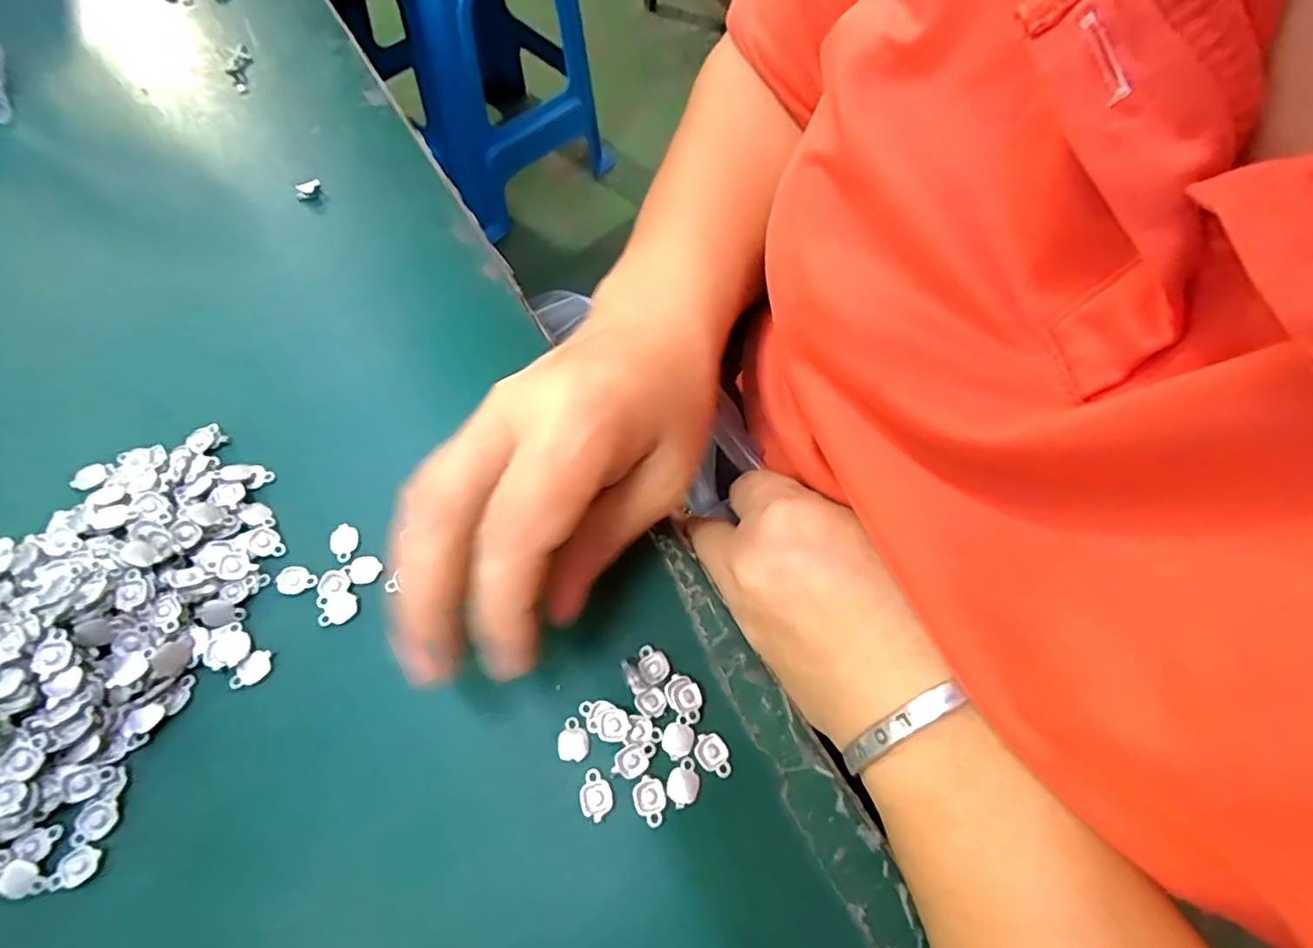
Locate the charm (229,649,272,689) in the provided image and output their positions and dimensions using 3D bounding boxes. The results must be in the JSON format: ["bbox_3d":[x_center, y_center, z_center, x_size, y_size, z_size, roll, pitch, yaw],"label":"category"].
[{"bbox_3d":[-0.135,0.065,0.214,0.009,0.004,0.014,36,67,15],"label":"charm"}]

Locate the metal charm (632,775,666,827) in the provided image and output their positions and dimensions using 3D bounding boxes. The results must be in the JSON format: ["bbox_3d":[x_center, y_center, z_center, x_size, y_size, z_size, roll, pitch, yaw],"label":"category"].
[{"bbox_3d":[-0.002,0.101,0.200,0.010,0.004,0.014,-11,64,-8],"label":"metal charm"}]

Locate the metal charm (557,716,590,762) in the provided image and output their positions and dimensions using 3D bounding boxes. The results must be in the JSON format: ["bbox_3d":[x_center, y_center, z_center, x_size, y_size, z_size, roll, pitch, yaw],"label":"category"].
[{"bbox_3d":[-0.027,0.086,0.208,0.010,0.004,0.013,-1,63,-3],"label":"metal charm"}]

